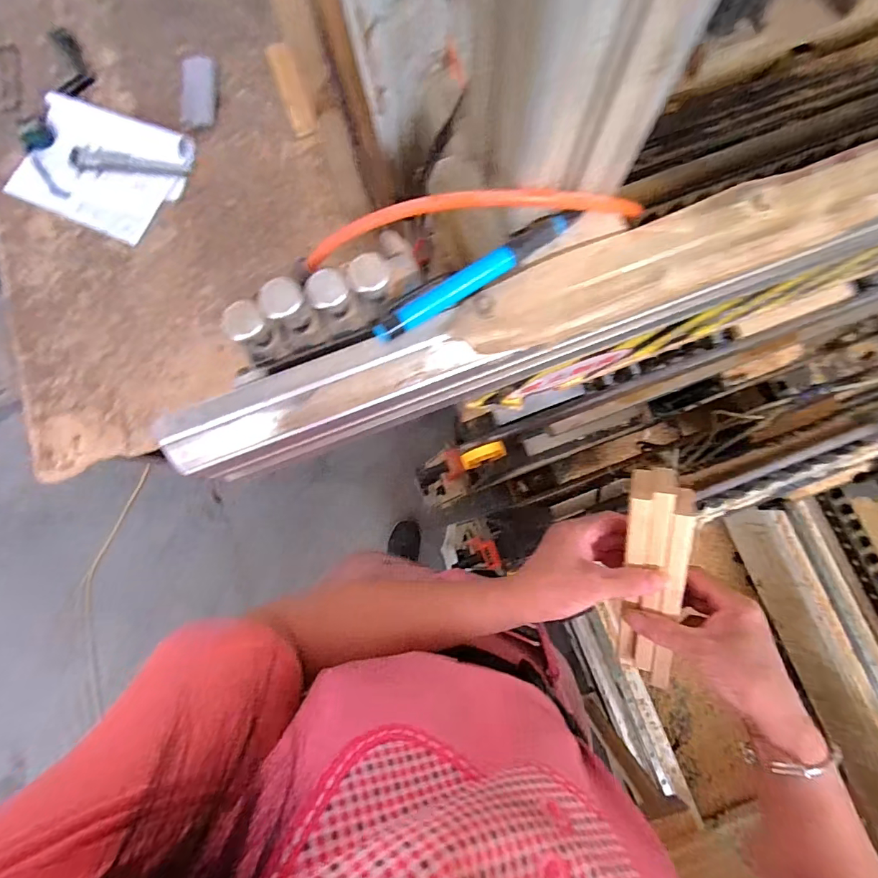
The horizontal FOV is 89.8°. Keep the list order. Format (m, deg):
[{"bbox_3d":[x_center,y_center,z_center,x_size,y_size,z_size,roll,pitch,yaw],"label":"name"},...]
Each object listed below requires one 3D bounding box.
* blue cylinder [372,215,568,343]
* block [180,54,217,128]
[{"bbox_3d":[0.017,-0.082,0.226,0.111,0.008,0.012,-32,82,-3],"label":"blue cylinder"},{"bbox_3d":[-0.474,-0.683,0.870,0.061,0.022,0.132,8,94,3],"label":"block"}]

